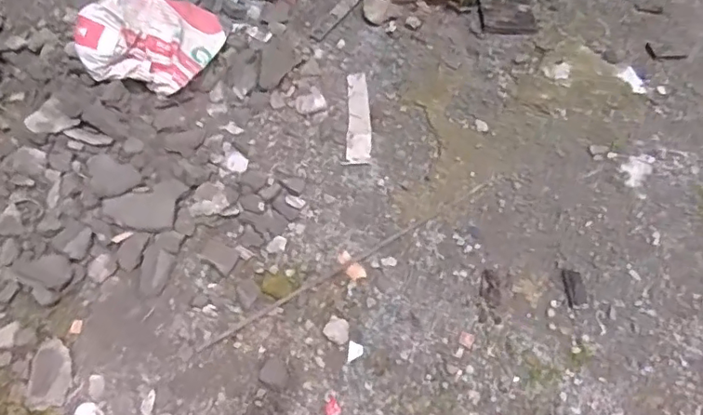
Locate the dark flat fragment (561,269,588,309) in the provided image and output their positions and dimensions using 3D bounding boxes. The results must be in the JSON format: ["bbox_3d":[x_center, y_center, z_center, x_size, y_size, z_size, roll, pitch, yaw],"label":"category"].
[{"bbox_3d":[0.646,0.234,1.580,0.063,0.006,0.115,2,57,-3],"label":"dark flat fragment"}]

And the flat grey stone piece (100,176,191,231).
[{"bbox_3d":[-0.592,0.000,1.609,0.234,0.020,0.153,-27,63,-20],"label":"flat grey stone piece"}]

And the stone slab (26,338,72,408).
[{"bbox_3d":[-0.738,0.400,1.339,0.100,0.015,0.173,-9,58,-10],"label":"stone slab"}]

